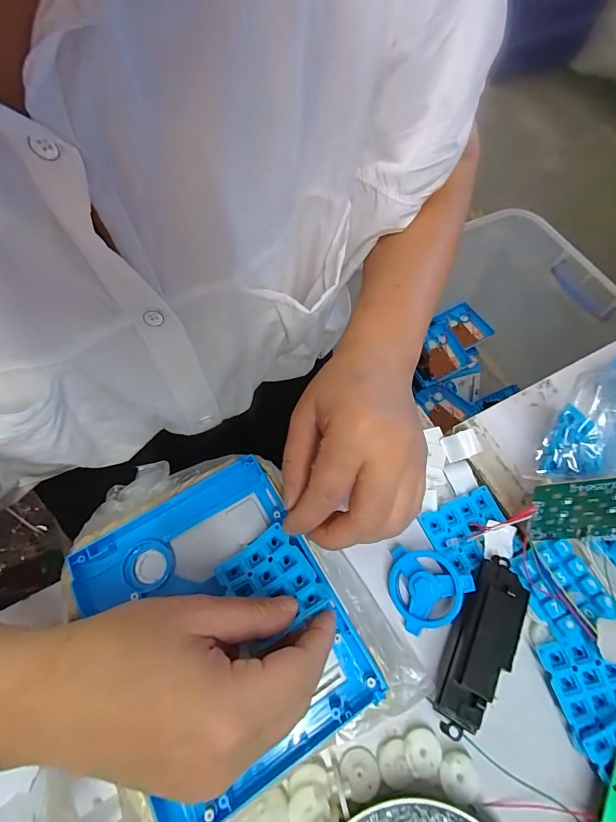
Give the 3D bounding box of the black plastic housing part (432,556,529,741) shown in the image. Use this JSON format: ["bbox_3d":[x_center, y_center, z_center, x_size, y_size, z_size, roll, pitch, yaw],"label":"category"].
[{"bbox_3d":[0.111,0.146,0.250,0.040,0.026,0.107,28,66,12],"label":"black plastic housing part"}]

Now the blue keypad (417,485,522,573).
[{"bbox_3d":[0.120,0.089,0.296,0.059,0.006,0.049,-20,66,-11],"label":"blue keypad"}]

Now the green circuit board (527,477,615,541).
[{"bbox_3d":[0.184,0.066,0.259,0.070,0.067,0.004,-9,40,12],"label":"green circuit board"}]

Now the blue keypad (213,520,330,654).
[{"bbox_3d":[-0.024,0.102,0.234,0.051,0.009,0.057,-34,55,-9],"label":"blue keypad"}]

